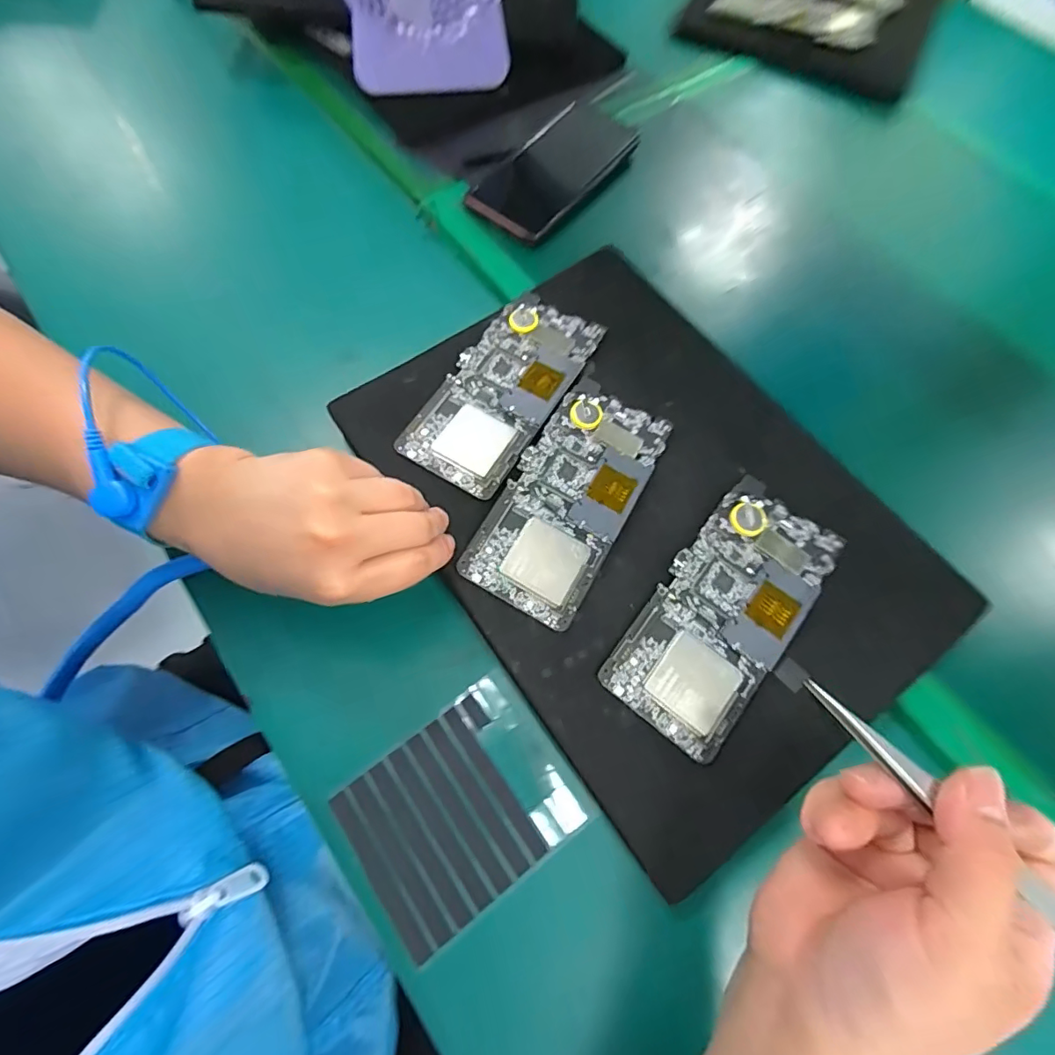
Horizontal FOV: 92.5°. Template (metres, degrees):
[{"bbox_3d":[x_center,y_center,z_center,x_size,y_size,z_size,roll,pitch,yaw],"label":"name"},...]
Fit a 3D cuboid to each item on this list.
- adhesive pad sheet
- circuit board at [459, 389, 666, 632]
[{"bbox_3d":[-0.035,0.153,0.277,0.114,0.007,0.092,-34,73,-13],"label":"adhesive pad sheet"},{"bbox_3d":[0.026,-0.019,0.310,0.072,0.004,0.151,29,69,9],"label":"circuit board"}]

